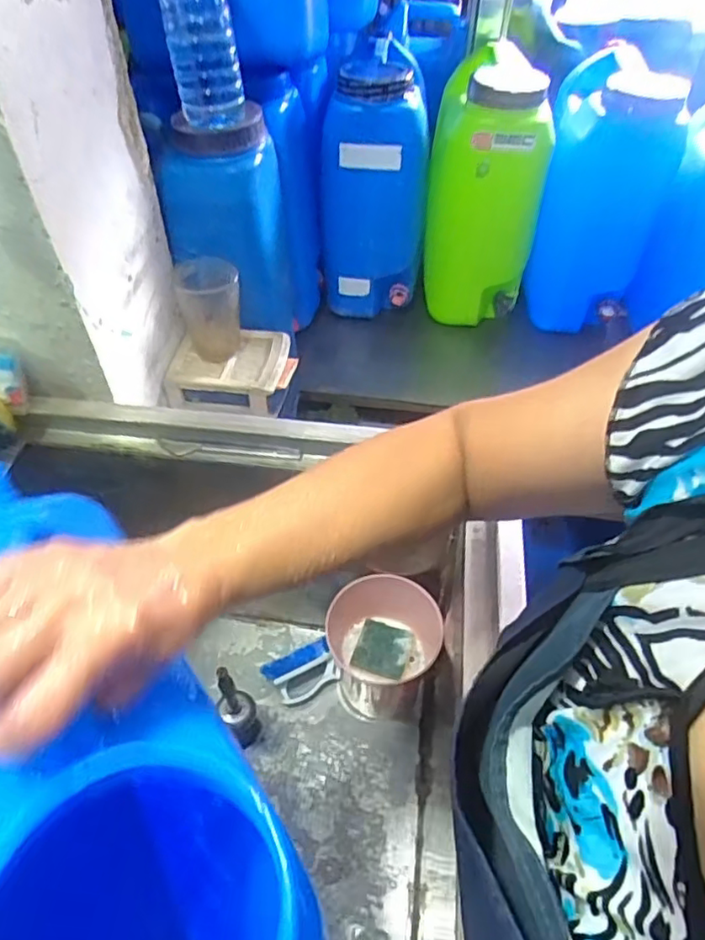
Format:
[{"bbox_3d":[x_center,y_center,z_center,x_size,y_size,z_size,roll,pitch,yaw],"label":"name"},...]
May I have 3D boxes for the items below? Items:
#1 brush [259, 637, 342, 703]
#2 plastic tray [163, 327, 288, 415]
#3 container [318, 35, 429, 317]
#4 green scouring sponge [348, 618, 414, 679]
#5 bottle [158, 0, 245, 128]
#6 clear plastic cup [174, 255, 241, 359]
[{"bbox_3d":[-0.077,0.295,0.884,0.107,0.061,0.052,-19,52,-16],"label":"brush"},{"bbox_3d":[-0.184,-0.151,0.933,0.166,0.068,0.138,7,50,5],"label":"plastic tray"},{"bbox_3d":[0.039,-0.520,1.126,0.179,0.394,0.228,2,49,1],"label":"container"},{"bbox_3d":[0.042,0.248,0.841,0.074,0.007,0.077,15,51,12],"label":"green scouring sponge"},{"bbox_3d":[-0.181,-0.532,0.699,0.081,0.217,0.067,-10,50,-9],"label":"bottle"},{"bbox_3d":[-0.203,-0.231,0.873,0.086,0.120,0.086,-14,51,-12],"label":"clear plastic cup"}]

